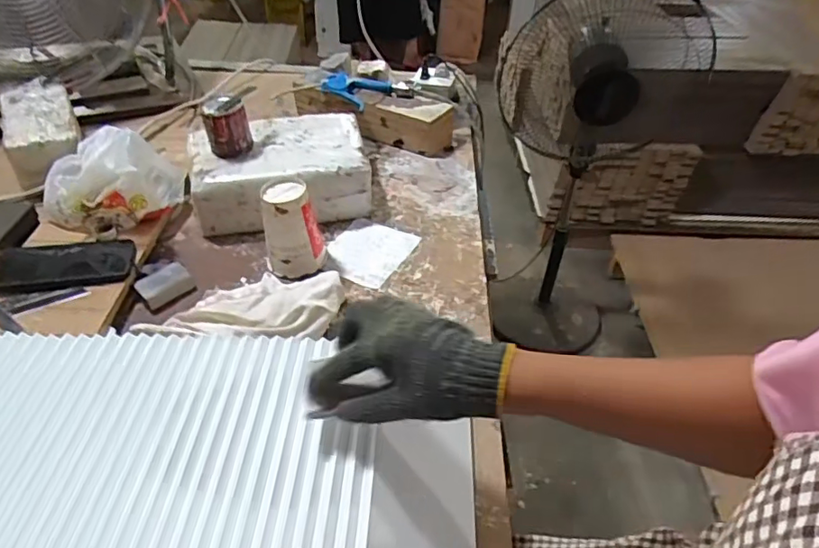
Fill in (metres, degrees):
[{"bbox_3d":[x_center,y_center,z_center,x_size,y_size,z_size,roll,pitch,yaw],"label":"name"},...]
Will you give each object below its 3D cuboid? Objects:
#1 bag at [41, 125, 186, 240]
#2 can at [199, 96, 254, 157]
[{"bbox_3d":[-0.458,-0.146,0.863,0.173,0.122,0.164,5,42,1],"label":"bag"},{"bbox_3d":[-0.279,-0.230,0.870,0.065,0.086,0.060,-10,44,-15],"label":"can"}]

